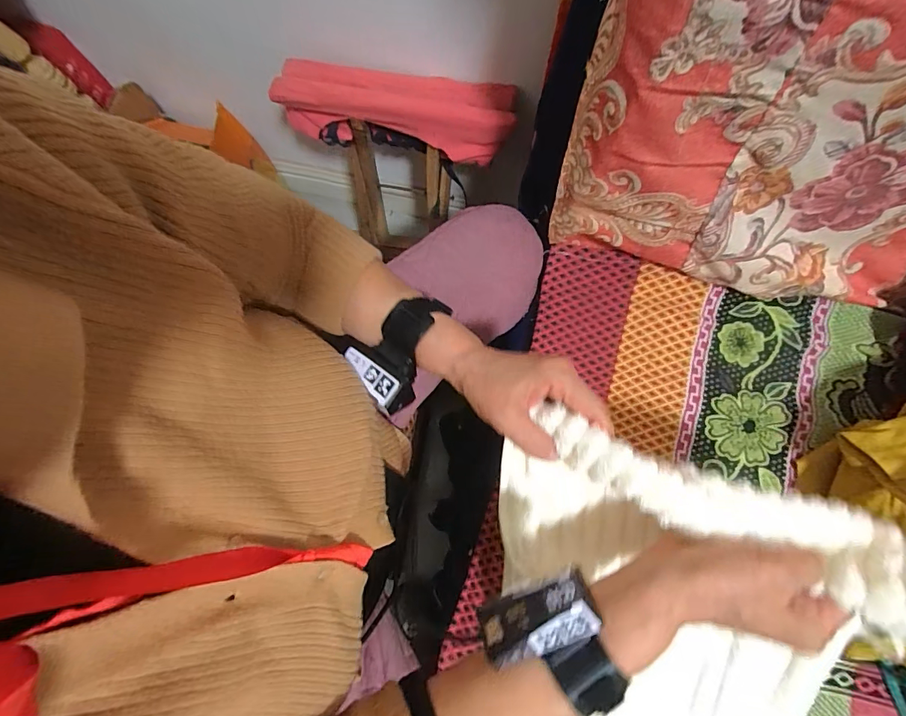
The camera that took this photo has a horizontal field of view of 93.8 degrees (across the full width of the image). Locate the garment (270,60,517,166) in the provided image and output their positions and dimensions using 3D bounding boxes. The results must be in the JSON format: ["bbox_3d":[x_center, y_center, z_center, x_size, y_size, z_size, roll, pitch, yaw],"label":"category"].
[{"bbox_3d":[-0.076,-0.344,0.588,0.307,0.099,0.085,9,80,1],"label":"garment"}]

